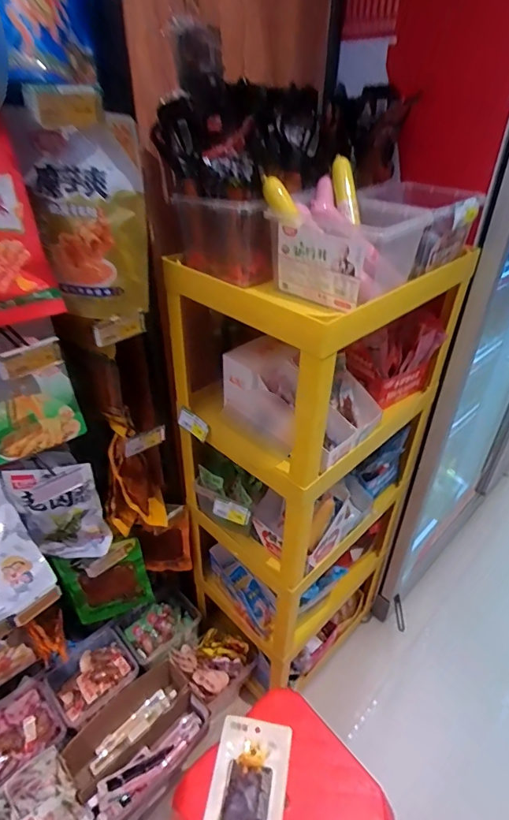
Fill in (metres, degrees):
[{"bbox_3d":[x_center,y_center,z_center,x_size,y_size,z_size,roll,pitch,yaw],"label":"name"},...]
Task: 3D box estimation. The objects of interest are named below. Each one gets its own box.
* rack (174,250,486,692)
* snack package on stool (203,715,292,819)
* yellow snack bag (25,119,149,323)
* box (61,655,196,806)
[{"bbox_3d":[0.105,0.181,1.099,0.361,1.085,0.460,30,45,34],"label":"rack"},{"bbox_3d":[-0.009,0.658,0.781,0.131,0.012,0.192,7,36,8],"label":"snack package on stool"},{"bbox_3d":[-0.238,-0.268,0.673,0.140,0.242,0.077,-13,38,-18],"label":"yellow snack bag"},{"bbox_3d":[-0.307,0.792,1.112,0.130,0.130,0.310,29,44,33],"label":"box"}]

